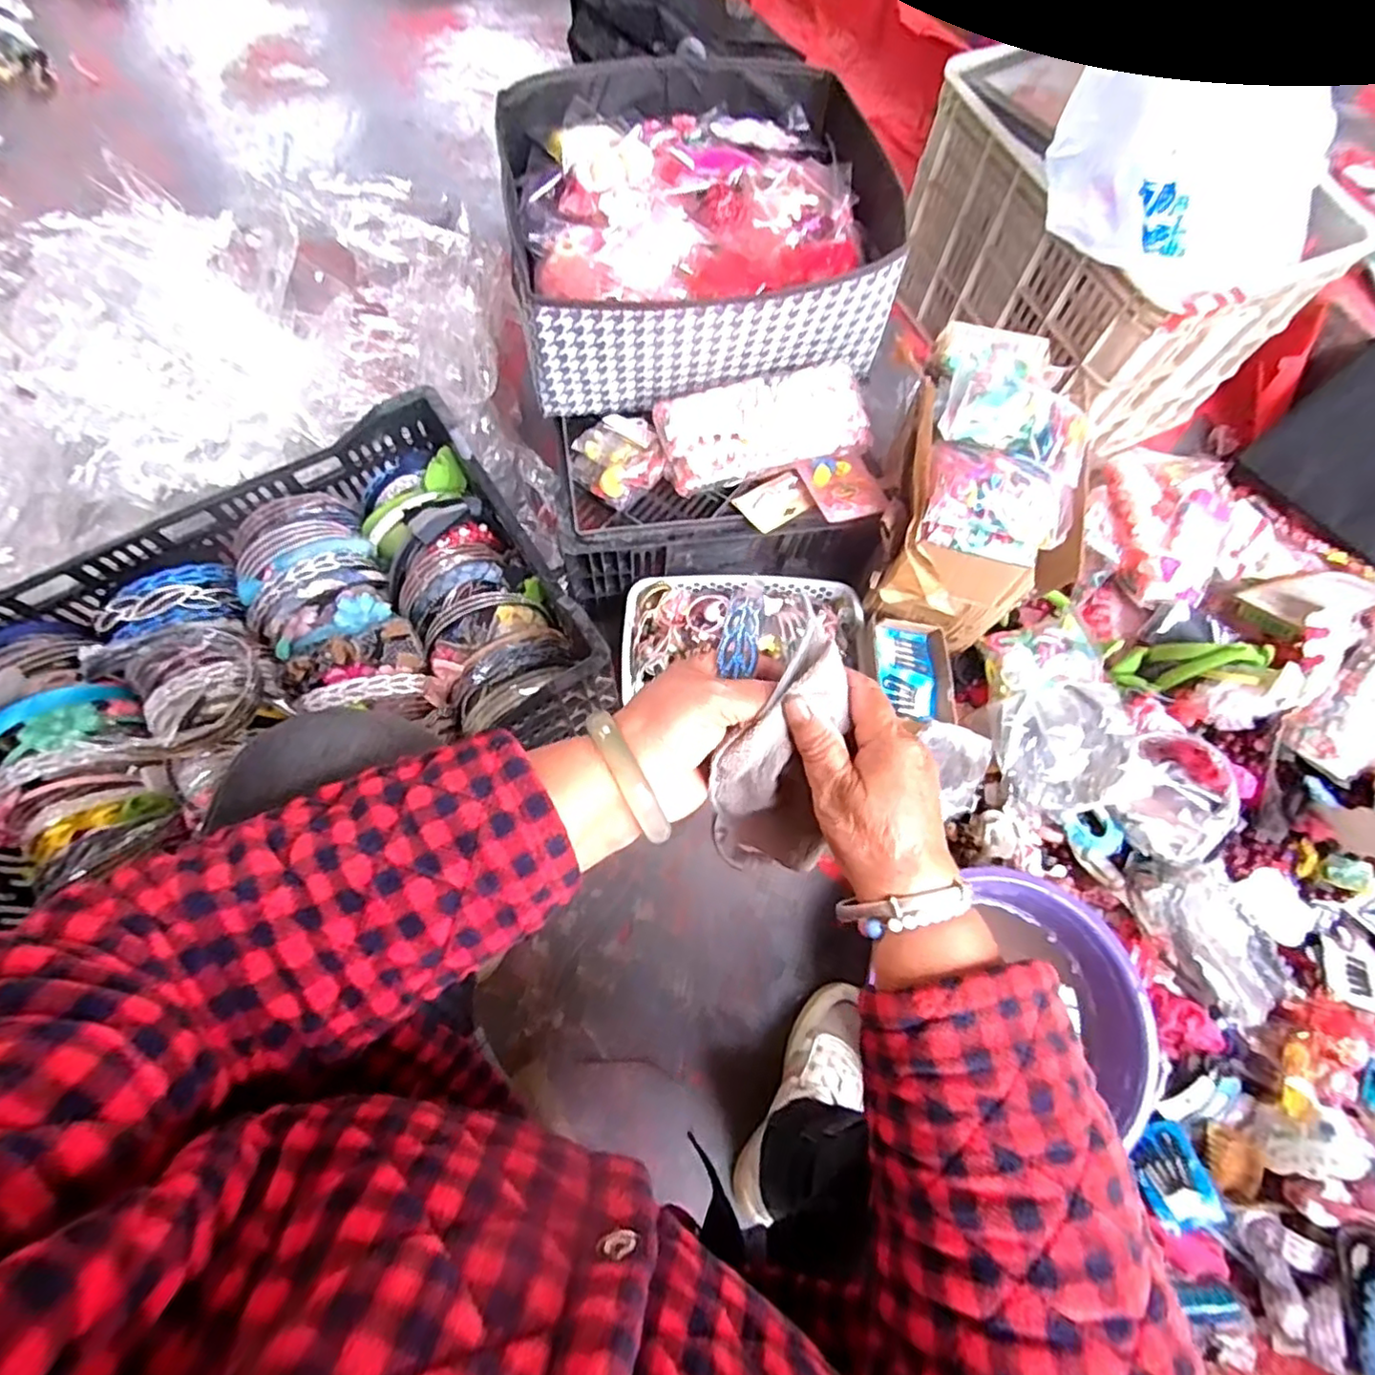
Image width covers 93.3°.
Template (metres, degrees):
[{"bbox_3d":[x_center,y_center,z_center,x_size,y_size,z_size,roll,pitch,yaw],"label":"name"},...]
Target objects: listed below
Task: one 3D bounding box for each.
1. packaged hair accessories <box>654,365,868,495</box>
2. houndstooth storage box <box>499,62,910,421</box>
[{"bbox_3d":[0.085,-0.294,0.736,0.237,0.060,0.104,-16,71,-8],"label":"packaged hair accessories"},{"bbox_3d":[0.011,-0.530,0.755,0.409,0.137,0.380,-6,70,-5],"label":"houndstooth storage box"}]

